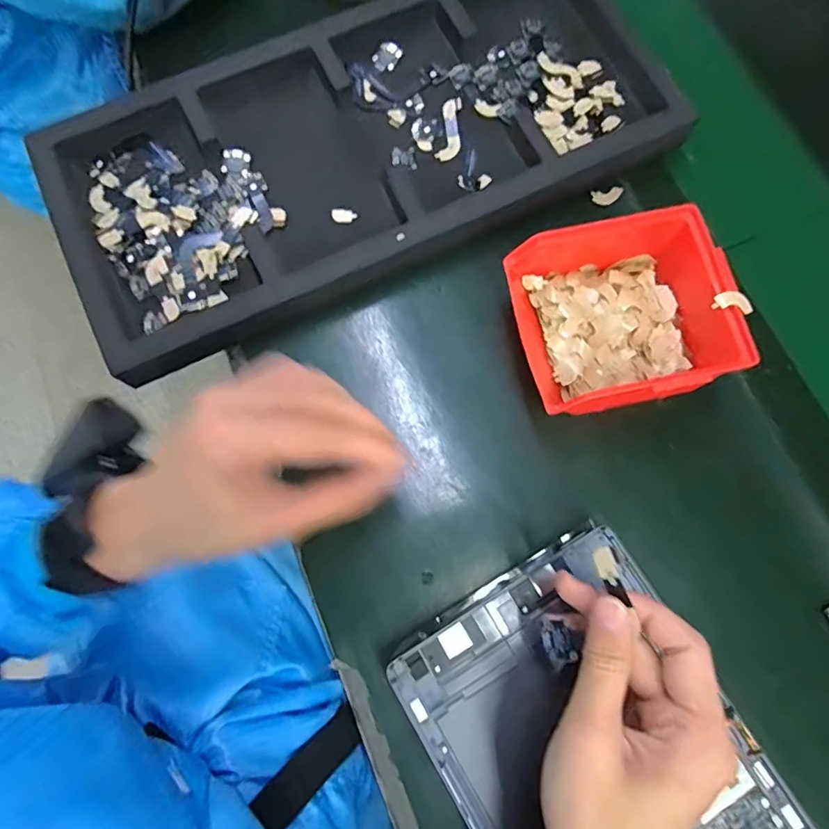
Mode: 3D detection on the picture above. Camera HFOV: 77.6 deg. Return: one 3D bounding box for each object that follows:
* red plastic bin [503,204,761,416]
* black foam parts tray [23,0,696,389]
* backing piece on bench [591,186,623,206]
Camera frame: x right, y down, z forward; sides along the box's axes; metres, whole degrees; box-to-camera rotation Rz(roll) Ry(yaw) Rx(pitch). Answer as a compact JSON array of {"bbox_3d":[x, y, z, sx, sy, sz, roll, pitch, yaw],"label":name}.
[{"bbox_3d":[0.144,-0.065,0.367,0.138,0.072,0.124,-13,75,-4],"label":"red plastic bin"},{"bbox_3d":[-0.035,-0.223,0.409,0.492,0.031,0.226,-27,76,-8],"label":"black foam parts tray"},{"bbox_3d":[0.161,-0.182,0.431,0.026,0.008,0.011,-17,75,-5],"label":"backing piece on bench"}]

